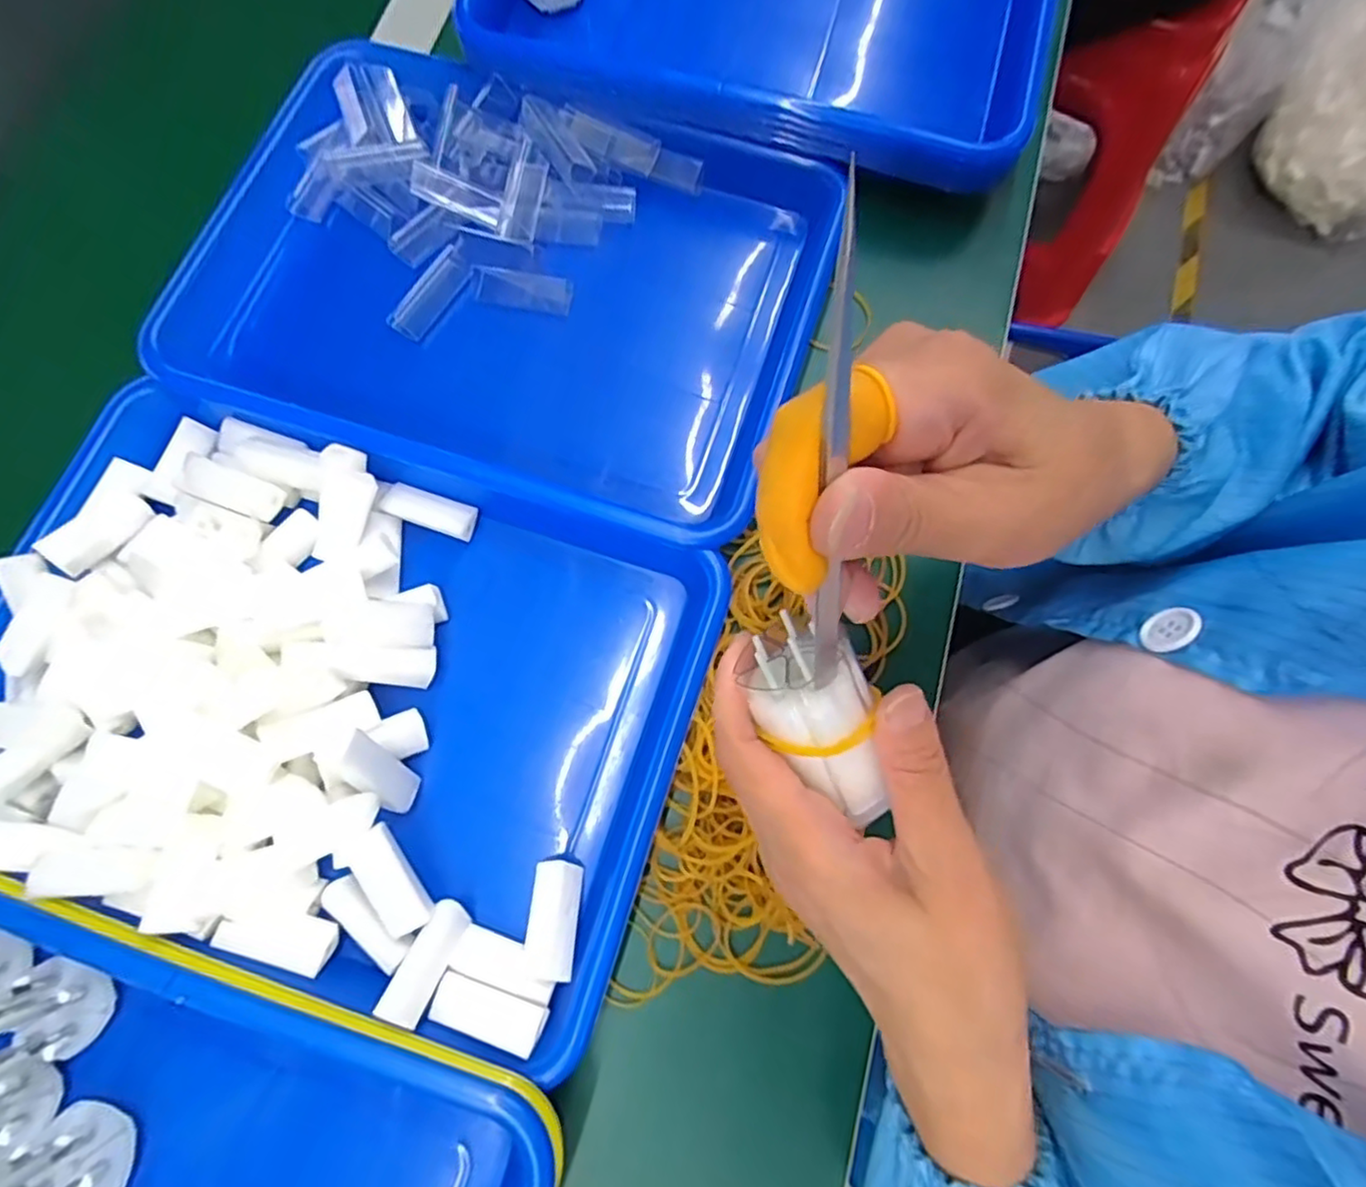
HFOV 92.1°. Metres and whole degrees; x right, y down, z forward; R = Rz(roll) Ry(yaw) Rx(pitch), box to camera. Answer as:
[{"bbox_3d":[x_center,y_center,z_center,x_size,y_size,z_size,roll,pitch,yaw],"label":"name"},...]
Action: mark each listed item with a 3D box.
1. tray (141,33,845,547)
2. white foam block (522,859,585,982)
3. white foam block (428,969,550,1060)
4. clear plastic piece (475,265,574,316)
[{"bbox_3d":[-0.100,-0.175,0.373,0.346,0.042,0.245,17,76,5],"label":"tray"},{"bbox_3d":[-0.056,0.142,0.285,0.021,0.010,0.048,1,64,7],"label":"white foam block"},{"bbox_3d":[-0.080,0.174,0.273,0.046,0.007,0.018,16,56,8],"label":"white foam block"},{"bbox_3d":[-0.090,-0.174,0.375,0.053,0.007,0.021,11,76,3],"label":"clear plastic piece"}]

